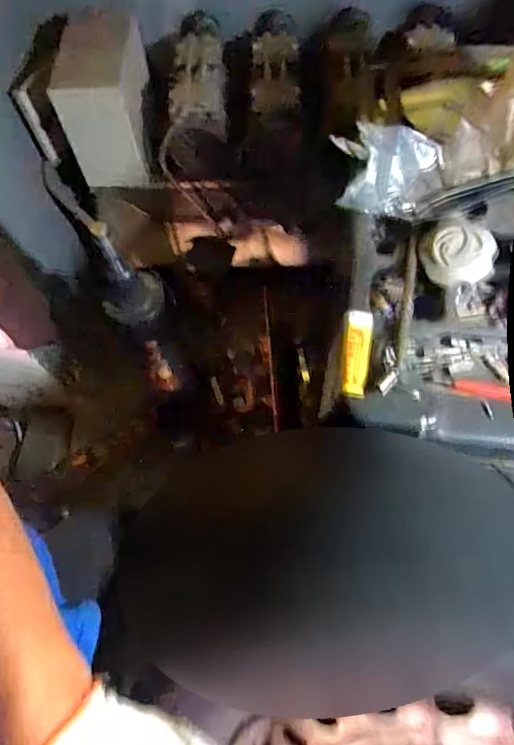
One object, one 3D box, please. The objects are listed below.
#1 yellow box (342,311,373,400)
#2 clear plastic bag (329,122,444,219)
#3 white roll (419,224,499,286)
[{"bbox_3d":[0.112,-0.021,0.546,0.032,0.014,0.107,8,66,6],"label":"yellow box"},{"bbox_3d":[0.169,-0.270,0.642,0.141,0.063,0.107,13,67,9],"label":"clear plastic bag"},{"bbox_3d":[0.243,-0.144,0.588,0.090,0.039,0.078,27,69,14],"label":"white roll"}]

